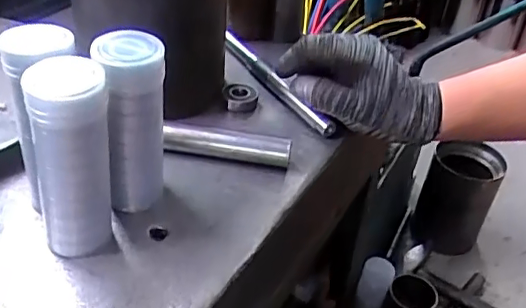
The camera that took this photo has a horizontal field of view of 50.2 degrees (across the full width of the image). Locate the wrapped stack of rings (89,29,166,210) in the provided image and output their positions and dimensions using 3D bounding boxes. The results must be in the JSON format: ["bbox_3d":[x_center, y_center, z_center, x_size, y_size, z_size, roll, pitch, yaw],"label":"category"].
[{"bbox_3d":[-0.083,-0.013,0.364,0.039,0.126,0.032,-4,38,-11],"label":"wrapped stack of rings"}]

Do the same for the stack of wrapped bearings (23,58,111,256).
[{"bbox_3d":[-0.112,0.007,0.335,0.045,0.126,0.042,-7,39,-15],"label":"stack of wrapped bearings"}]

